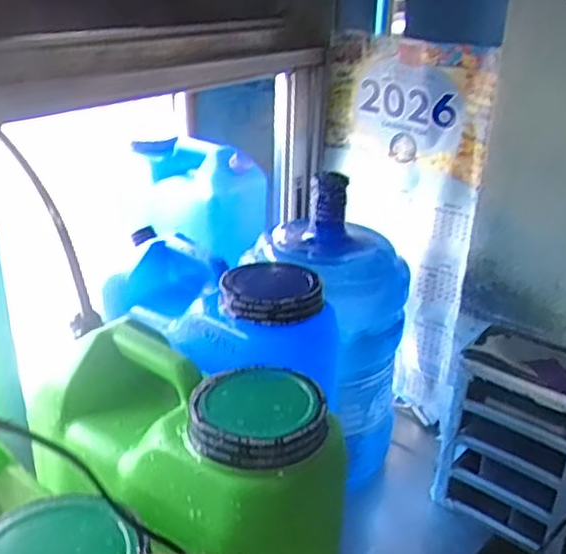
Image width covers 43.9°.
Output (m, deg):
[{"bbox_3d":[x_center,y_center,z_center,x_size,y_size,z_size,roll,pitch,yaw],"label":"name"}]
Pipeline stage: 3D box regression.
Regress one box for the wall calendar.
[{"bbox_3d":[0.200,-0.082,1.248,0.025,0.641,0.325,-28,41,-34],"label":"wall calendar"}]

